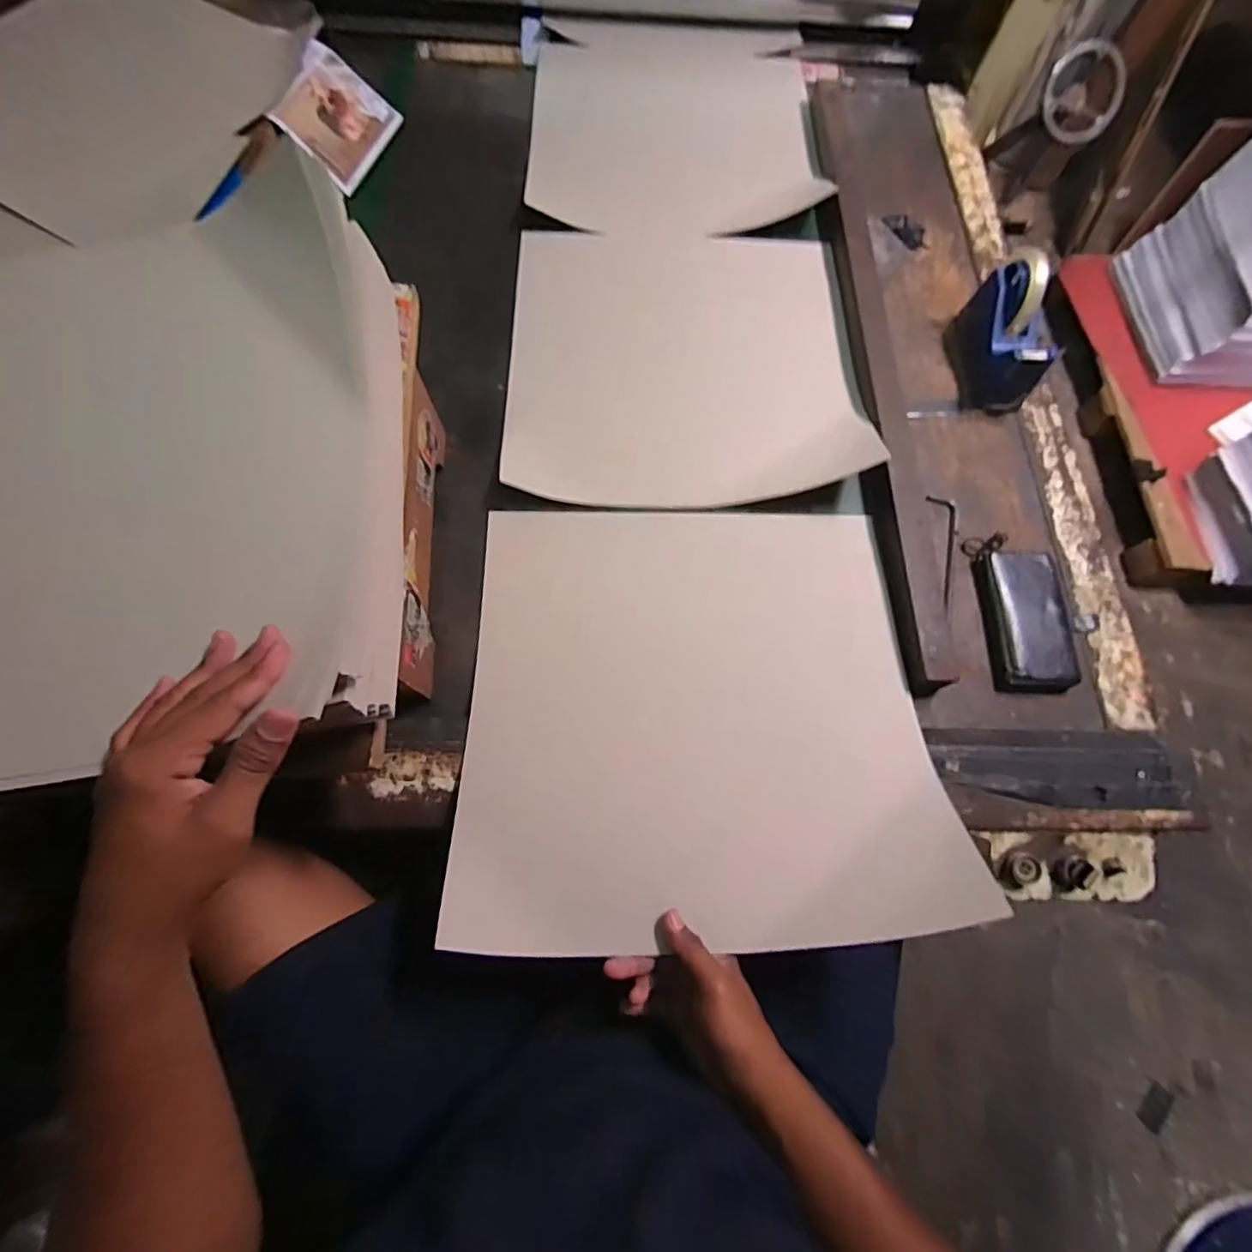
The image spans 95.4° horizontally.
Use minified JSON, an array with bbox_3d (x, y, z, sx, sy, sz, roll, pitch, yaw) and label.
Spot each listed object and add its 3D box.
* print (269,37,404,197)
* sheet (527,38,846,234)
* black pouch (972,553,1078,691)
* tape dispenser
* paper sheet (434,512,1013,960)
[{"bbox_3d":[-0.416,-0.735,0.819,0.123,0.013,0.193,34,60,-37],"label":"print"},{"bbox_3d":[0.073,-0.798,0.912,0.432,0.032,0.450,-1,70,-2],"label":"sheet"},{"bbox_3d":[0.447,-0.007,0.630,0.098,0.023,0.163,4,70,-1],"label":"black pouch"},{"bbox_3d":[0.483,-0.377,0.721,0.080,0.108,0.172,4,70,-1],"label":"tape dispenser"},{"bbox_3d":[0.069,0.068,0.567,0.437,0.129,0.435,0,70,-2],"label":"paper sheet"}]

